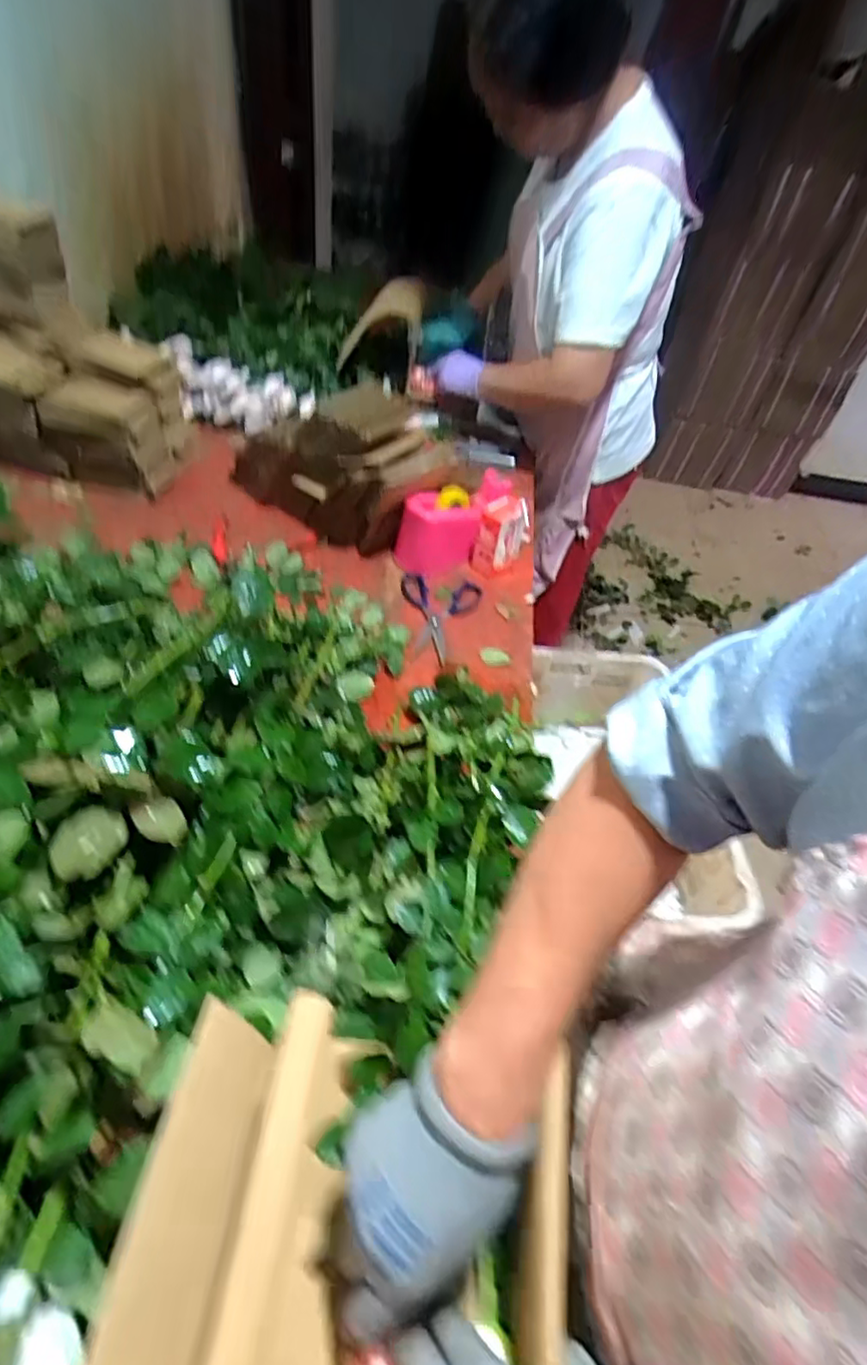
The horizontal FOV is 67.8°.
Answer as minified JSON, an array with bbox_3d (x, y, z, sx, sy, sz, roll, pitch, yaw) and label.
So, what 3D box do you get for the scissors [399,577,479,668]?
[{"bbox_3d":[-0.001,-0.095,0.940,0.118,0.019,0.174,16,50,-1],"label":"scissors"}]

